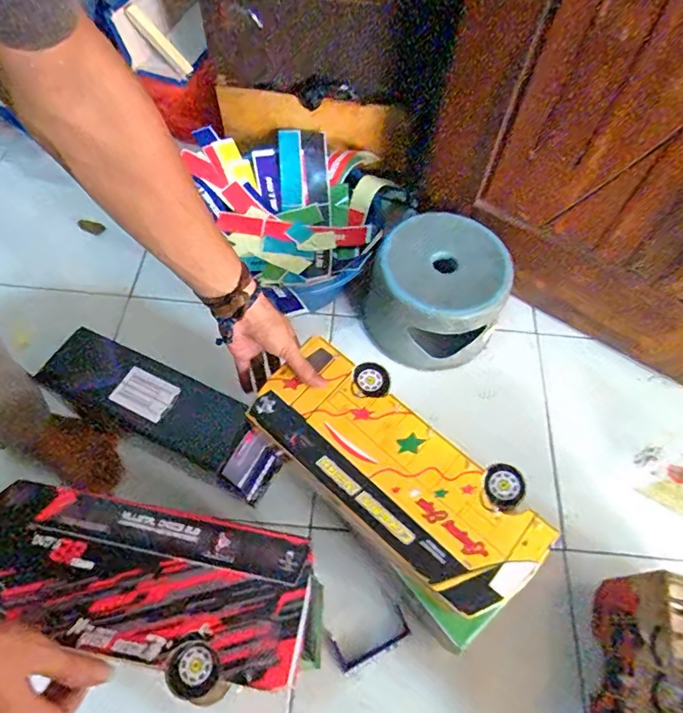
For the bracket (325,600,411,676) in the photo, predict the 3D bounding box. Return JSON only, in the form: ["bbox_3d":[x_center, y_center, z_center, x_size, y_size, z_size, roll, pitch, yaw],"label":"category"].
[{"bbox_3d":[0.040,0.398,0.693,0.111,0.010,0.056,-20,64,-13],"label":"bracket"}]

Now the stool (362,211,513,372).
[{"bbox_3d":[0.172,-0.111,0.891,0.235,0.186,0.221,30,64,13],"label":"stool"}]

